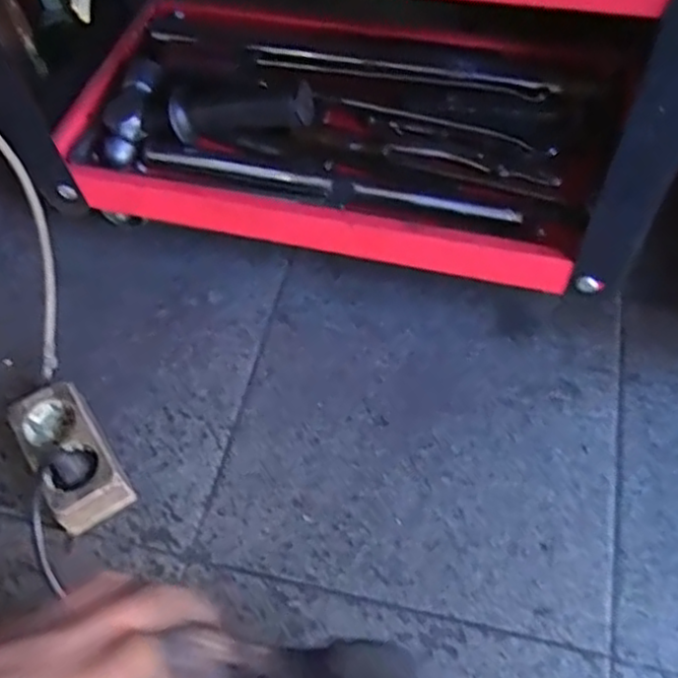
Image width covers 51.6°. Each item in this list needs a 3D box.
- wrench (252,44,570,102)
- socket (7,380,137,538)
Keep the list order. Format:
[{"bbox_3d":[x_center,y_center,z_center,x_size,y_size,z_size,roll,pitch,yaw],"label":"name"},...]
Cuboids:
[{"bbox_3d":[0.055,-0.253,0.661,0.290,0.015,0.024,13,59,11],"label":"wrench"},{"bbox_3d":[-0.206,0.088,0.539,0.055,0.044,0.107,-30,61,-15],"label":"socket"}]

